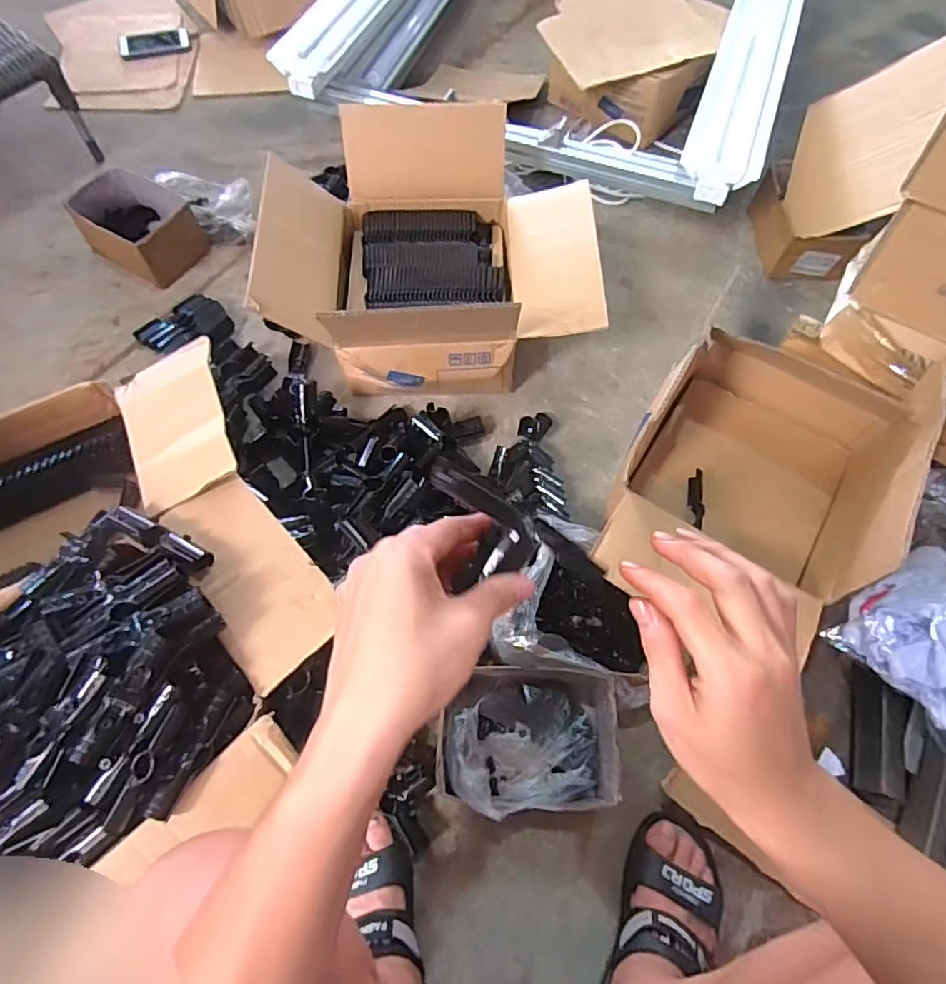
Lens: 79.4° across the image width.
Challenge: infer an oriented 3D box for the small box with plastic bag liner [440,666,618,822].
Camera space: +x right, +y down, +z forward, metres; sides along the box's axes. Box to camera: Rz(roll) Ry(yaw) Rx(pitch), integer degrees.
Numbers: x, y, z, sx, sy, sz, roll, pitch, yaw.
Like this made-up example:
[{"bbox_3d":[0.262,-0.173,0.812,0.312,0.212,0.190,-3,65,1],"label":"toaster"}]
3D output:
[{"bbox_3d":[0.063,0.296,0.690,0.203,0.110,0.152,-2,65,-2],"label":"small box with plastic bag liner"}]

